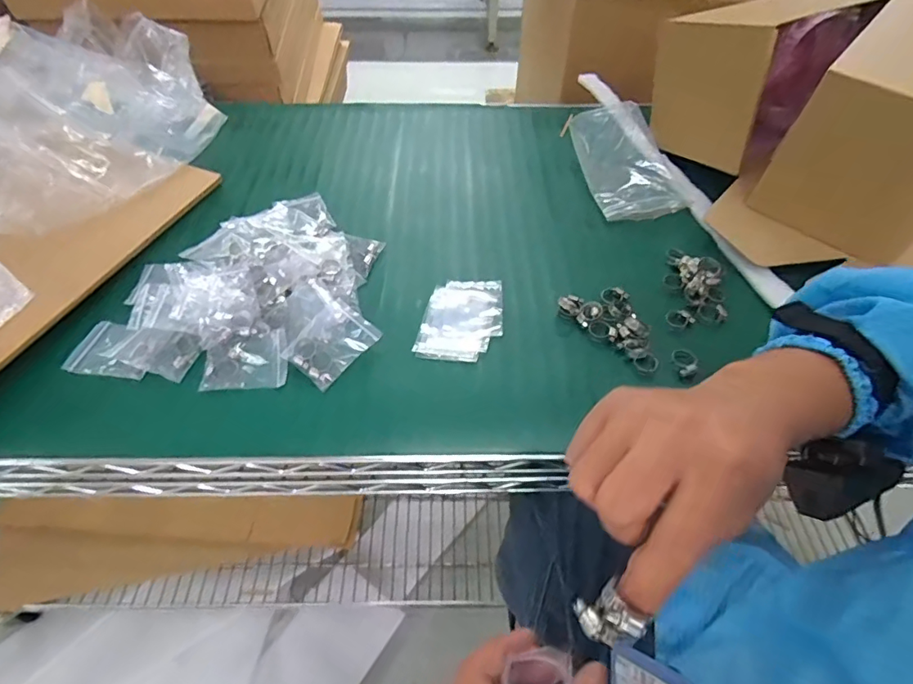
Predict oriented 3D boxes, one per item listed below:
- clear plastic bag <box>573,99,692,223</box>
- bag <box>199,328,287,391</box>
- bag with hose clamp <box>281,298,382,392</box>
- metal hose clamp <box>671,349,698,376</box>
[{"bbox_3d":[0.217,-0.255,0.682,0.111,0.053,0.217,-9,51,-9],"label":"clear plastic bag"},{"bbox_3d":[-0.197,0.016,0.479,0.074,0.009,0.064,-4,51,-4],"label":"bag"},{"bbox_3d":[-0.119,0.000,0.487,0.063,0.021,0.076,31,57,22],"label":"bag with hose clamp"},{"bbox_3d":[0.216,0.019,0.482,0.022,0.005,0.030,-10,52,-9],"label":"metal hose clamp"}]

